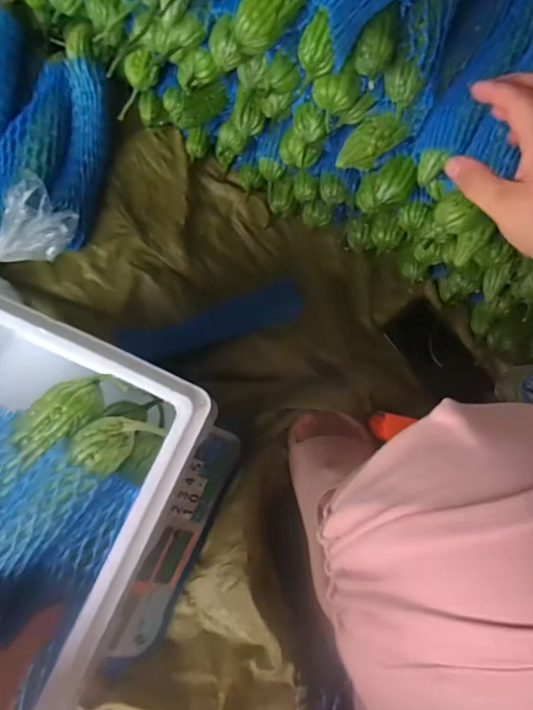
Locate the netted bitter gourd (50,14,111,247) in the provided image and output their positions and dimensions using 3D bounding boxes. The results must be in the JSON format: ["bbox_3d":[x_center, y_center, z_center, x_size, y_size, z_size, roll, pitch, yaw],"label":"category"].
[{"bbox_3d":[-0.248,-0.283,0.640,0.060,0.061,0.271,7,103,-1],"label":"netted bitter gourd"}]

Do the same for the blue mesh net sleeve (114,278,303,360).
[{"bbox_3d":[-0.067,-0.042,0.615,0.241,0.022,0.053,-20,83,-21],"label":"blue mesh net sleeve"}]

